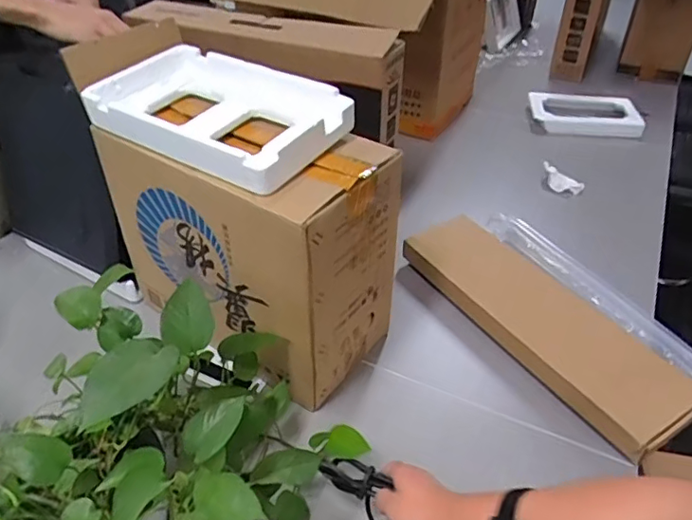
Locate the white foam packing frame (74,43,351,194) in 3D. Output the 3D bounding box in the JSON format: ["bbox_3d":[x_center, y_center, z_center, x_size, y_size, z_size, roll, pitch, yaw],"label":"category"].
[{"bbox_3d":[-0.170,-0.198,0.732,0.321,0.061,0.193,24,45,26],"label":"white foam packing frame"}]

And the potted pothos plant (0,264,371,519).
[{"bbox_3d":[-0.282,0.242,0.555,0.589,0.300,0.375,-31,49,-33],"label":"potted pothos plant"}]

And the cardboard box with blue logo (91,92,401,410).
[{"bbox_3d":[-0.144,-0.042,0.826,0.388,0.315,0.196,23,44,25],"label":"cardboard box with blue logo"}]

